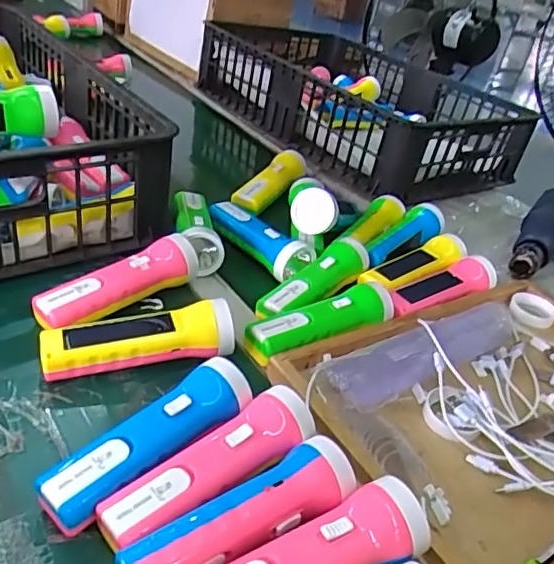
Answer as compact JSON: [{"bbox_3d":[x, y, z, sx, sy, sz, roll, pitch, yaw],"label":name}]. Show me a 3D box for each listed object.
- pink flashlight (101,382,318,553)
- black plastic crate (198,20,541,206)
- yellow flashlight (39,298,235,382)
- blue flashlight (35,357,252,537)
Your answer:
[{"bbox_3d":[-0.042,0.136,0.414,0.166,0.038,0.049,-21,45,-40],"label":"pink flashlight"},{"bbox_3d":[0.157,-0.367,1.134,0.417,0.150,0.588,-15,42,-36],"label":"black plastic crate"},{"bbox_3d":[-0.121,0.050,0.513,0.163,0.046,0.051,1,34,-17],"label":"yellow flashlight"},{"bbox_3d":[-0.091,0.115,0.426,0.050,0.044,0.164,35,39,31],"label":"blue flashlight"}]

